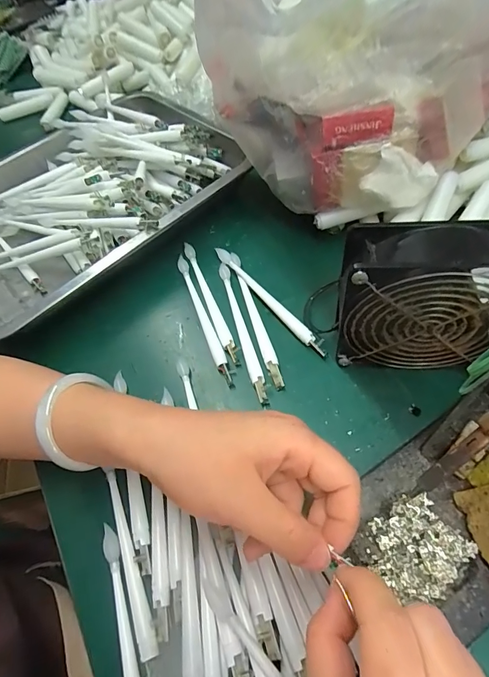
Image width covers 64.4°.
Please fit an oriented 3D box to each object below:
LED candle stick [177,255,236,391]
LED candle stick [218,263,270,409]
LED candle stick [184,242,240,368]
[{"bbox_3d":[-0.039,-0.022,0.366,0.011,0.009,0.161,-22,58,-4],"label":"LED candle stick"},{"bbox_3d":[-0.003,-0.009,0.351,0.010,0.011,0.158,-17,58,-1],"label":"LED candle stick"},{"bbox_3d":[-0.033,-0.037,0.375,0.012,0.016,0.151,-22,58,-4],"label":"LED candle stick"}]

